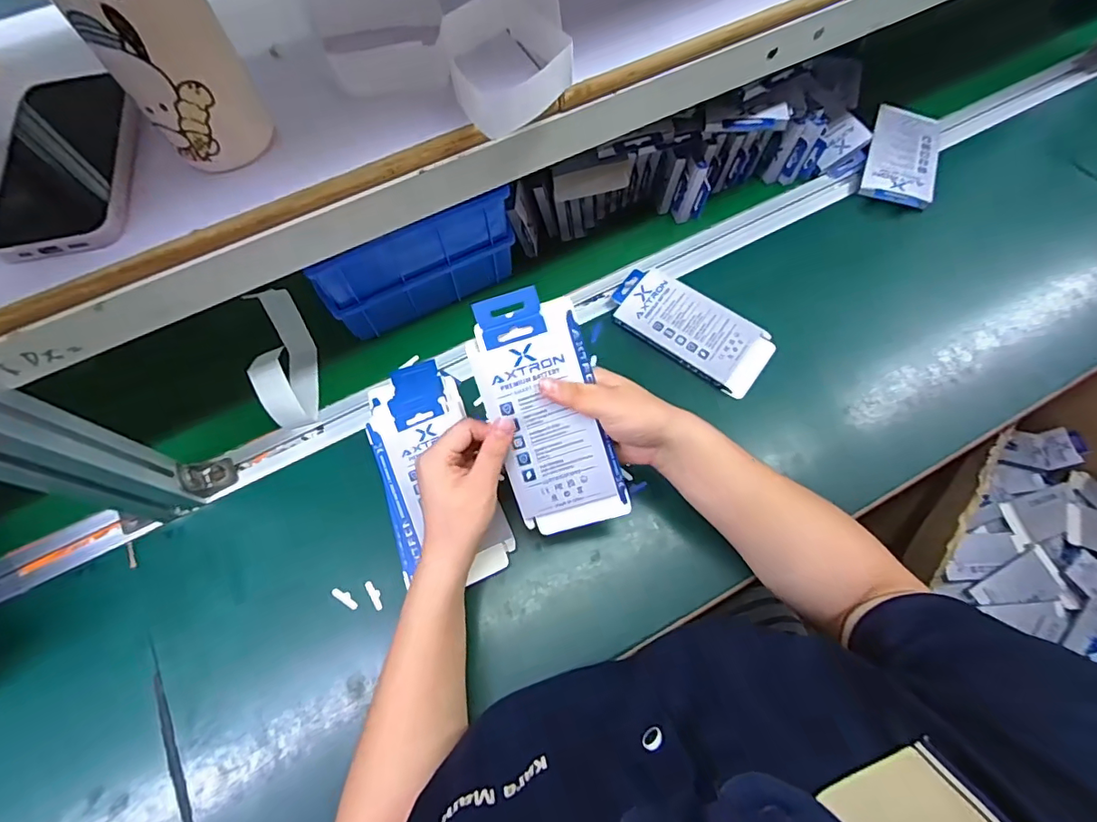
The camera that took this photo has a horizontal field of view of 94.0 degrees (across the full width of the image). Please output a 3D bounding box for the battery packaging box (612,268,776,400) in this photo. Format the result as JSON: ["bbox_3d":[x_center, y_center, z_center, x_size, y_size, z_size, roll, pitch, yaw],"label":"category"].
[{"bbox_3d":[0.148,-0.088,0.535,0.166,0.016,0.079,35,72,16],"label":"battery packaging box"}]

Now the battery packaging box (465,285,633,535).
[{"bbox_3d":[-0.001,0.003,0.392,0.083,0.013,0.186,-17,98,0],"label":"battery packaging box"}]

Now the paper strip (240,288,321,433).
[{"bbox_3d":[-0.264,-0.045,0.507,0.044,0.073,0.122,-11,67,-3],"label":"paper strip"}]

